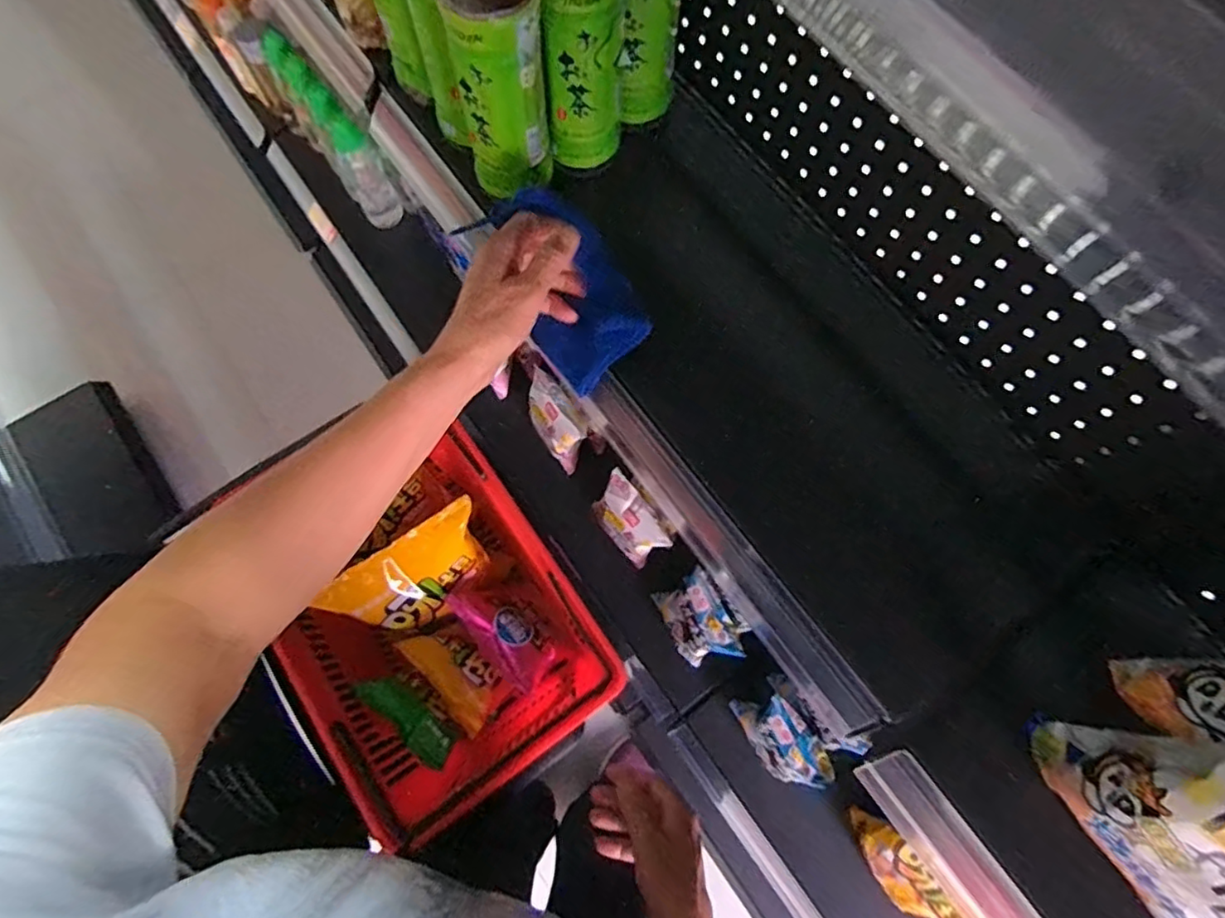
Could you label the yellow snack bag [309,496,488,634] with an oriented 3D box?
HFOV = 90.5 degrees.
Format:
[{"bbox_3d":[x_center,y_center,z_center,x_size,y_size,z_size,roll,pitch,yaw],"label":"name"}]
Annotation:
[{"bbox_3d":[-0.265,0.157,0.823,0.214,0.141,0.055,-33,34,-9],"label":"yellow snack bag"}]

